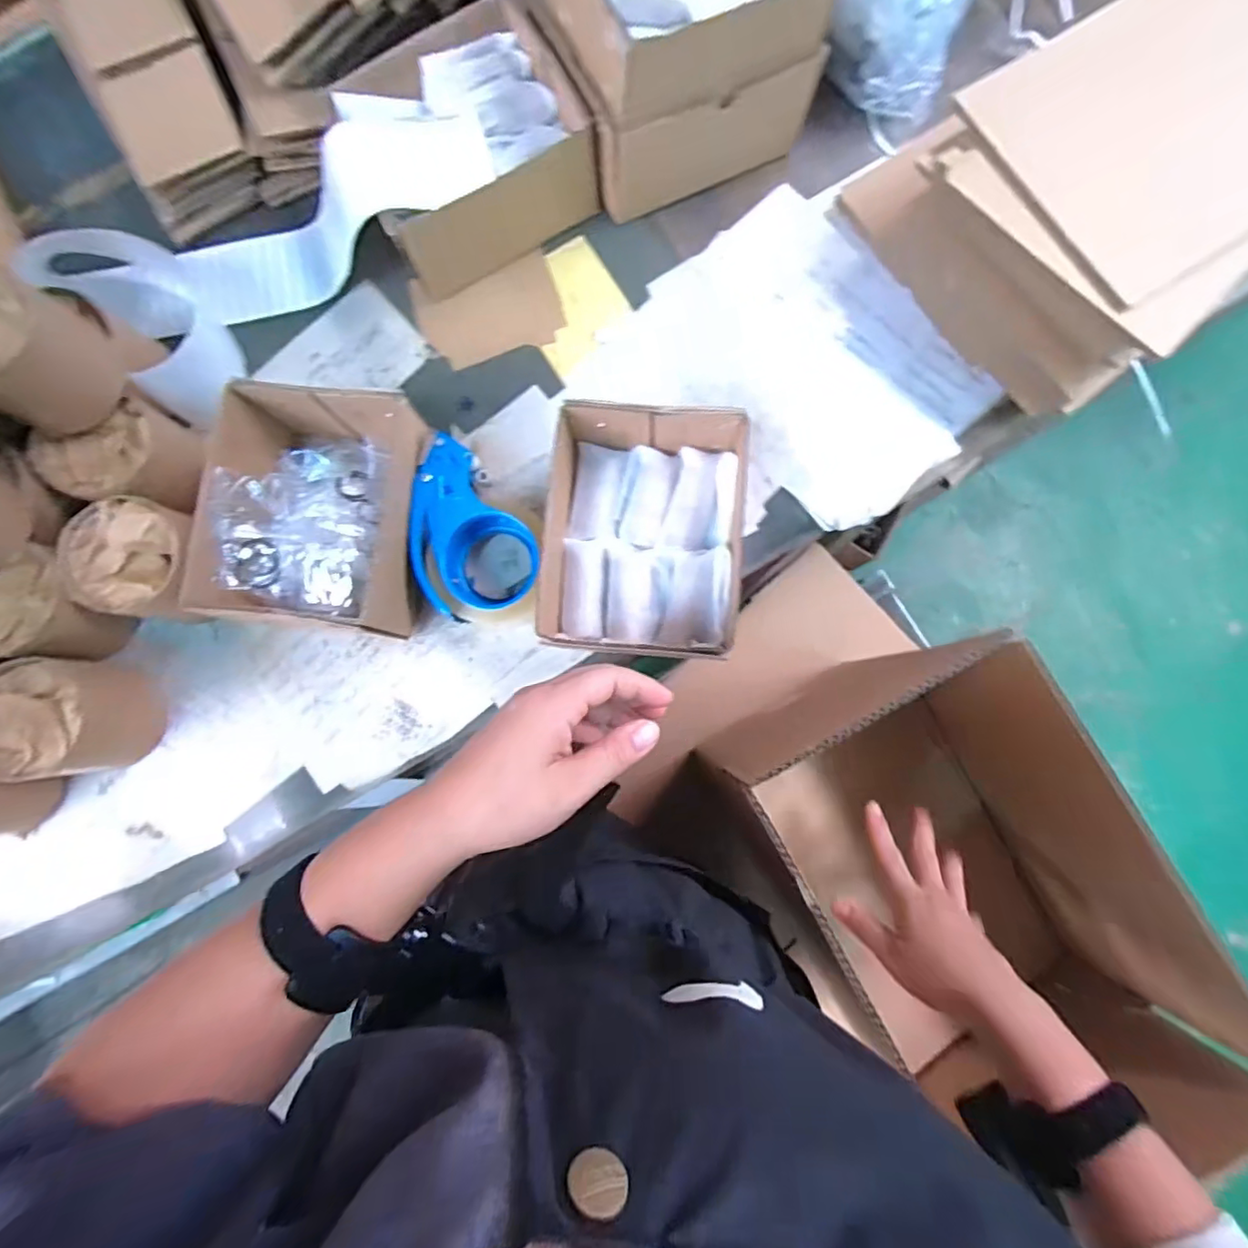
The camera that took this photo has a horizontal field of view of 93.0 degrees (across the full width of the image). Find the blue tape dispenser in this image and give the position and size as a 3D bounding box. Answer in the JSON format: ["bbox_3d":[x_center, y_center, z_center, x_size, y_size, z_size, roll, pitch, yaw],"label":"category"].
[{"bbox_3d":[-0.137,-0.072,0.506,0.099,0.060,0.151,-36,84,-3],"label":"blue tape dispenser"}]

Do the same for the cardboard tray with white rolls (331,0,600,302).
[{"bbox_3d":[-0.143,-0.426,0.536,0.190,0.081,0.168,-31,84,-3],"label":"cardboard tray with white rolls"}]

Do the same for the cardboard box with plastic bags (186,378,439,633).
[{"bbox_3d":[-0.255,-0.092,0.496,0.169,0.089,0.179,6,84,1],"label":"cardboard box with plastic bags"}]

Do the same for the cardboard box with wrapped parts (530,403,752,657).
[{"bbox_3d":[0.012,-0.071,0.486,0.161,0.091,0.189,5,84,1],"label":"cardboard box with wrapped parts"}]

